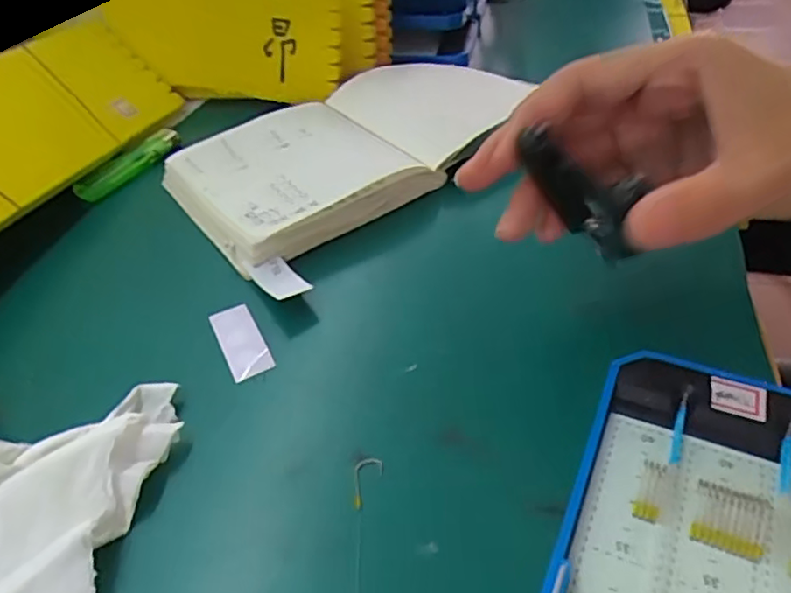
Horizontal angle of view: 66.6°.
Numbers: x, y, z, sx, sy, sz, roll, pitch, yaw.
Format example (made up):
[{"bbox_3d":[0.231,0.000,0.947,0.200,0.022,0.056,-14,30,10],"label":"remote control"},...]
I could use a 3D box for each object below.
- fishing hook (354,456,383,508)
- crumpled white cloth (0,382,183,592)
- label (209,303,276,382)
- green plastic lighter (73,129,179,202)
[{"bbox_3d":[-0.010,0.067,0.220,0.011,0.004,0.020,-6,42,2],"label":"fishing hook"},{"bbox_3d":[-0.119,0.072,0.214,0.062,0.028,0.100,1,43,5],"label":"crumpled white cloth"},{"bbox_3d":[-0.071,0.020,0.277,0.018,0.004,0.046,-23,45,-16],"label":"label"},{"bbox_3d":[-0.174,-0.088,0.394,0.019,0.013,0.074,18,48,26],"label":"green plastic lighter"}]

